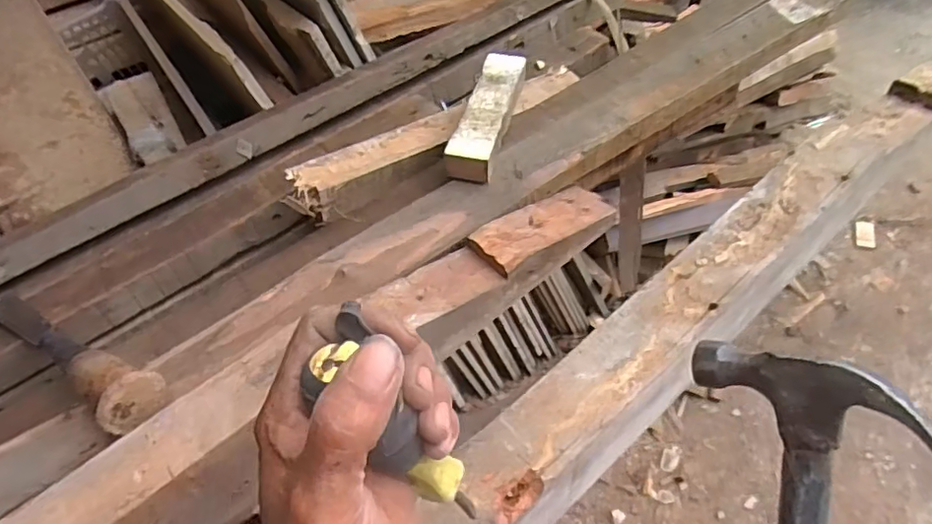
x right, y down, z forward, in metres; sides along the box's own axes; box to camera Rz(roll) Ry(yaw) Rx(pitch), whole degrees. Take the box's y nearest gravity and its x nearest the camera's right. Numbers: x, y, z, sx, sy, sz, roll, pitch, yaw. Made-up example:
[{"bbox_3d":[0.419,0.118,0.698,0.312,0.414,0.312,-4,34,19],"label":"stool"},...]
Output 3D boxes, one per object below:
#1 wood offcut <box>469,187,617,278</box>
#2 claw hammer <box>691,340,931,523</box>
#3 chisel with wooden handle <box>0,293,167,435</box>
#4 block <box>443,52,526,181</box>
[{"bbox_3d":[0.083,-0.036,0.613,0.167,0.023,0.060,-25,51,-32],"label":"wood offcut"},{"bbox_3d":[0.175,0.189,0.284,0.100,0.028,0.290,-7,85,41],"label":"claw hammer"},{"bbox_3d":[-0.357,0.074,0.524,0.241,0.051,0.049,26,57,24],"label":"chisel with wooden handle"},{"bbox_3d":[0.027,-0.167,0.655,0.049,0.028,0.198,9,52,12],"label":"block"}]

